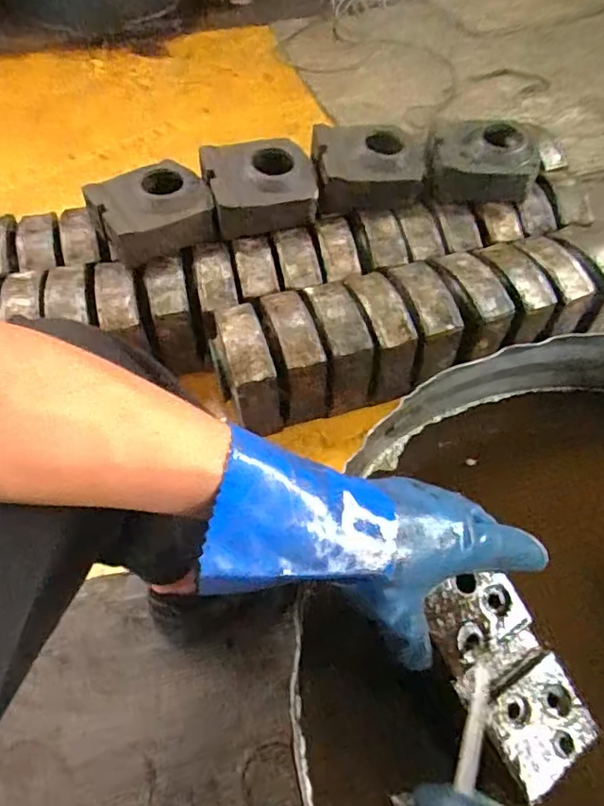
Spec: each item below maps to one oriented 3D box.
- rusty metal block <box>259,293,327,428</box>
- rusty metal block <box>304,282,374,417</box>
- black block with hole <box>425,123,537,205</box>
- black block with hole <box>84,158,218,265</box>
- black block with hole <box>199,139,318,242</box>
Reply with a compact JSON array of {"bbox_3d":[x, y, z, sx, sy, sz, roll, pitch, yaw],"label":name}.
[{"bbox_3d":[-0.011,-0.083,0.951,0.065,0.131,0.163,-16,57,-10],"label":"rusty metal block"},{"bbox_3d":[0.062,-0.095,0.959,0.073,0.136,0.187,-12,56,-6],"label":"rusty metal block"},{"bbox_3d":[0.324,-0.431,1.033,0.192,0.088,0.114,7,56,7],"label":"black block with hole"},{"bbox_3d":[-0.255,-0.326,1.000,0.194,0.086,0.136,-21,57,-12],"label":"black block with hole"},{"bbox_3d":[-0.075,-0.386,1.040,0.190,0.094,0.169,-10,56,-5],"label":"black block with hole"}]

